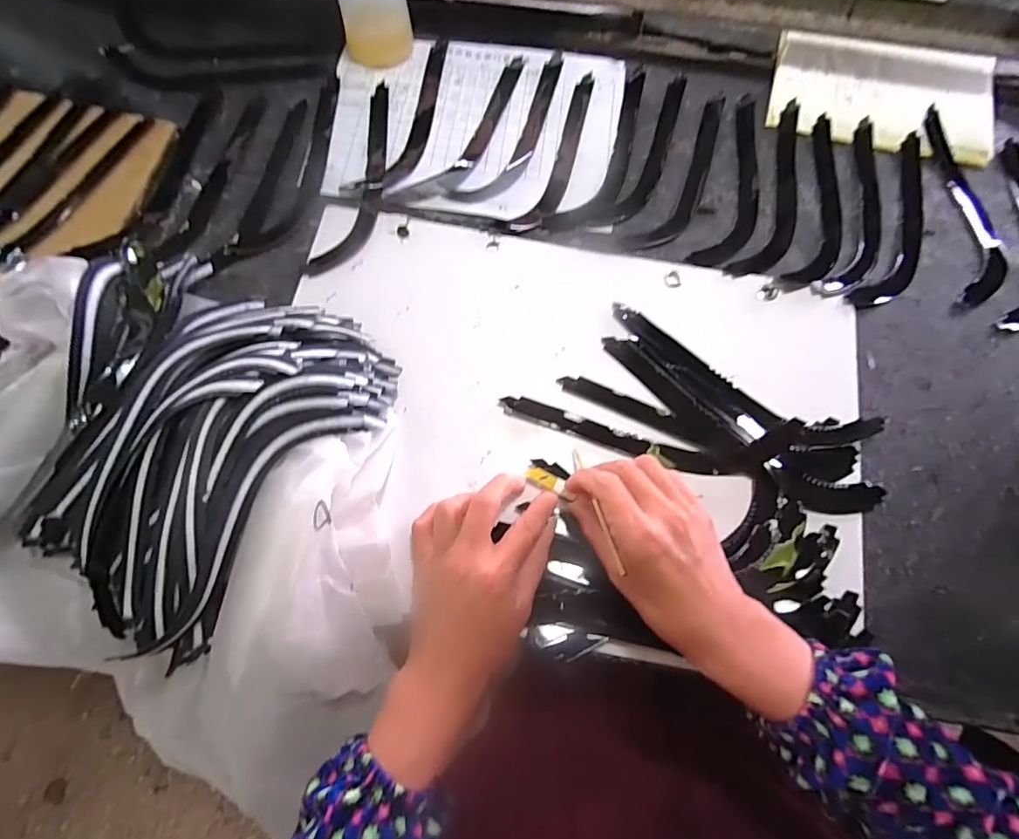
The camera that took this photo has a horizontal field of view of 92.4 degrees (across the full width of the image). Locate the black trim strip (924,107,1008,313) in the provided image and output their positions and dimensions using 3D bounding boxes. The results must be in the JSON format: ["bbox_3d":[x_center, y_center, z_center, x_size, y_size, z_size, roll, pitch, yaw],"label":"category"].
[{"bbox_3d":[0.416,-0.196,0.446,0.047,0.007,0.220,8,71,1],"label":"black trim strip"}]

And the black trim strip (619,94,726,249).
[{"bbox_3d":[0.169,-0.230,0.458,0.043,0.006,0.207,30,73,8],"label":"black trim strip"}]

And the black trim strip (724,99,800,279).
[{"bbox_3d":[0.250,-0.214,0.452,0.042,0.004,0.218,23,72,6],"label":"black trim strip"}]

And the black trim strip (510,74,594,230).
[{"bbox_3d":[0.051,-0.253,0.463,0.031,0.005,0.200,20,72,5],"label":"black trim strip"}]

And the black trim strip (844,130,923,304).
[{"bbox_3d":[0.355,-0.178,0.442,0.046,0.006,0.213,28,73,7],"label":"black trim strip"}]

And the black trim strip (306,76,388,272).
[{"bbox_3d":[-0.130,-0.223,0.443,0.044,0.004,0.216,11,72,2],"label":"black trim strip"}]

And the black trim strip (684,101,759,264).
[{"bbox_3d":[0.213,-0.220,0.448,0.046,0.004,0.205,21,72,5],"label":"black trim strip"}]

